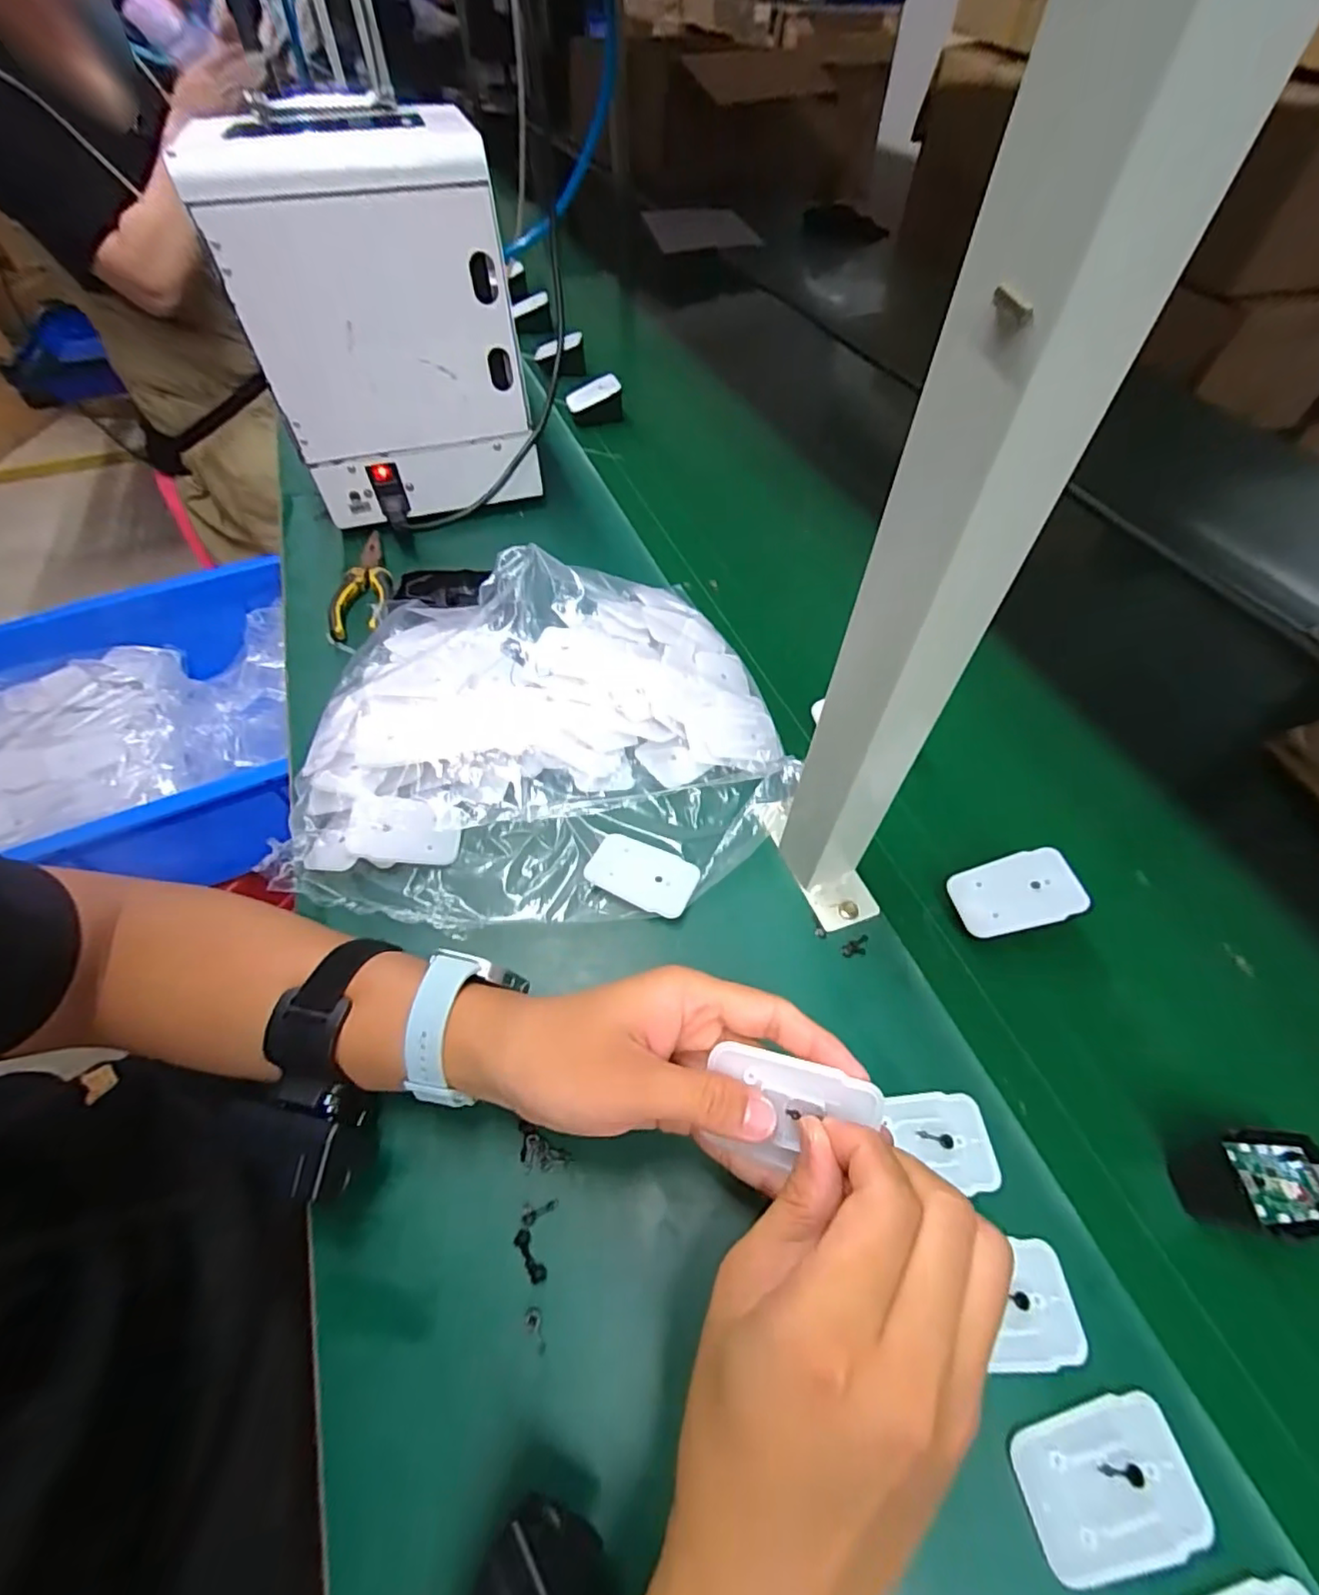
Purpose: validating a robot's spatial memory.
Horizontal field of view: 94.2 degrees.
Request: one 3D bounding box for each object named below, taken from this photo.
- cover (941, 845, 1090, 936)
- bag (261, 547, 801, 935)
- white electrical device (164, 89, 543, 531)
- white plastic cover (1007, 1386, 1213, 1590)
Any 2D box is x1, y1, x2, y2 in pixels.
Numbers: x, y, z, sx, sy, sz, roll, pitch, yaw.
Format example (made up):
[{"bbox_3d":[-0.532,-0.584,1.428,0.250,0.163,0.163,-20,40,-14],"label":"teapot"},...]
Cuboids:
[{"bbox_3d":[0.216,0.058,0.371,0.069,0.004,0.044,-21,58,9],"label":"cover"},{"bbox_3d":[-0.077,-0.057,0.437,0.332,0.064,0.297,0,56,0],"label":"bag"},{"bbox_3d":[-0.247,-0.407,0.558,0.211,0.277,0.145,-20,58,-14],"label":"white electrical device"},{"bbox_3d":[0.179,0.273,0.244,0.071,0.008,0.044,-9,56,-6],"label":"white plastic cover"}]

